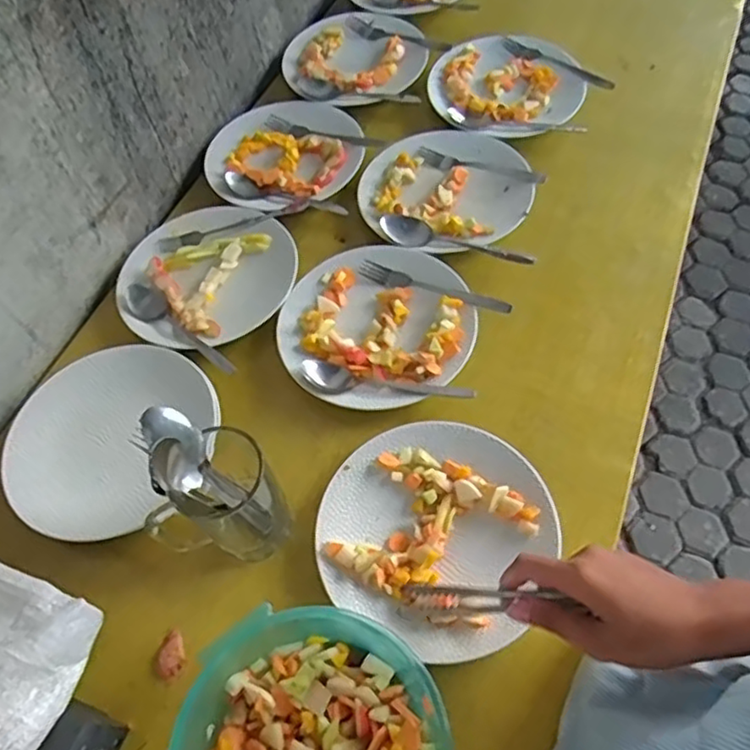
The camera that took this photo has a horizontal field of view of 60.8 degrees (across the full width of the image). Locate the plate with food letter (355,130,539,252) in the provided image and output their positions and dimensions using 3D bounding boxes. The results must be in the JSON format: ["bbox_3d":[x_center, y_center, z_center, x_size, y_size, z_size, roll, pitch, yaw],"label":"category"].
[{"bbox_3d":[0.085,-0.223,0.758,0.197,0.028,0.201,-1,60,2],"label":"plate with food letter"}]

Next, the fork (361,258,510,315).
[{"bbox_3d":[0.062,-0.093,0.683,0.169,0.024,0.019,21,63,14],"label":"fork"}]

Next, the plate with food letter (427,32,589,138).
[{"bbox_3d":[0.177,-0.387,0.849,0.193,0.024,0.192,-1,60,2],"label":"plate with food letter"}]

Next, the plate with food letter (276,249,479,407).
[{"bbox_3d":[0.001,-0.055,0.665,0.198,0.033,0.192,-1,60,2],"label":"plate with food letter"}]

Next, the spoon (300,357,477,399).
[{"bbox_3d":[0.011,0.008,0.615,0.164,0.016,0.039,14,62,10],"label":"spoon"}]

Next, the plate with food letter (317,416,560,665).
[{"bbox_3d":[0.051,0.132,0.556,0.186,0.032,0.187,-1,60,2],"label":"plate with food letter"}]

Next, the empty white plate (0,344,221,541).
[{"bbox_3d":[-0.257,0.058,0.626,0.180,0.023,0.198,-1,60,2],"label":"empty white plate"}]

